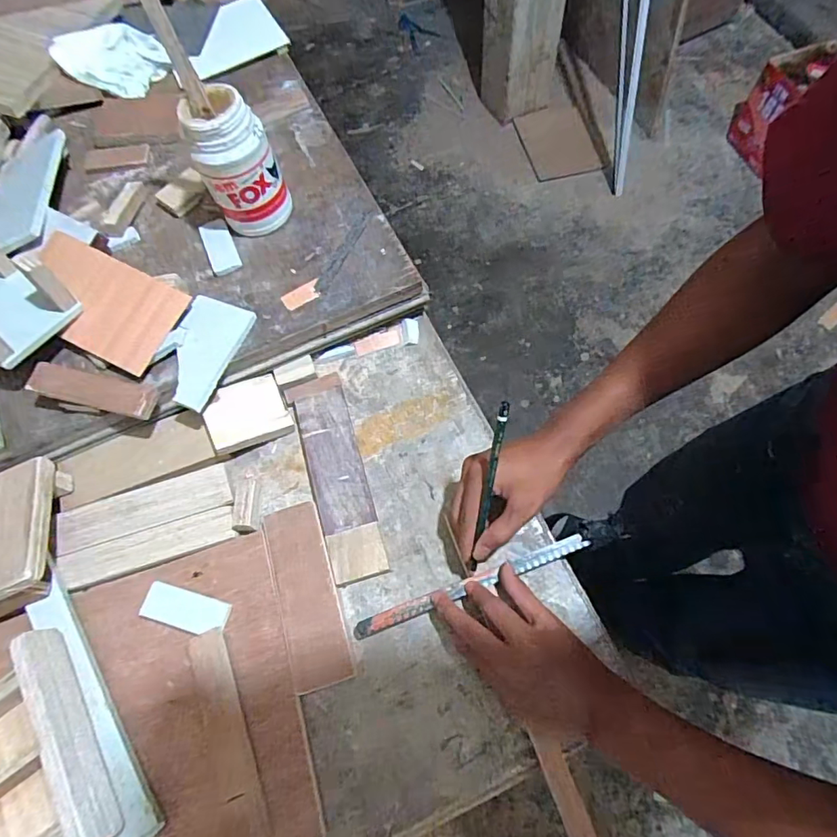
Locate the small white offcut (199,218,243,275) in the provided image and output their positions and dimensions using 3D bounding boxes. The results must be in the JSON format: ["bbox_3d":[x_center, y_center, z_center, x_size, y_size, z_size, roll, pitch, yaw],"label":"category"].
[{"bbox_3d":[-0.227,-0.196,0.563,0.032,0.010,0.077,-24,67,-6],"label":"small white offcut"}]

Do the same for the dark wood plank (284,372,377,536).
[{"bbox_3d":[-0.090,0.032,0.504,0.055,0.009,0.168,-17,67,-2],"label":"dark wood plank"}]

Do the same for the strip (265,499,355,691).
[{"bbox_3d":[-0.102,0.156,0.445,0.052,0.007,0.156,-18,67,-3],"label":"strip"}]

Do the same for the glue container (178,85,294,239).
[{"bbox_3d":[-0.189,-0.266,0.521,0.078,0.129,0.065,-26,68,-6],"label":"glue container"}]

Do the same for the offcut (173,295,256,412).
[{"bbox_3d":[-0.220,-0.069,0.502,0.066,0.009,0.119,15,69,11],"label":"offcut"}]

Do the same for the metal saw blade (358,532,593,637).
[{"bbox_3d":[0.047,0.147,0.436,0.216,0.010,0.014,-20,69,-3],"label":"metal saw blade"}]

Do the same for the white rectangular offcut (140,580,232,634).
[{"bbox_3d":[-0.211,0.172,0.446,0.078,0.004,0.031,13,69,10],"label":"white rectangular offcut"}]

